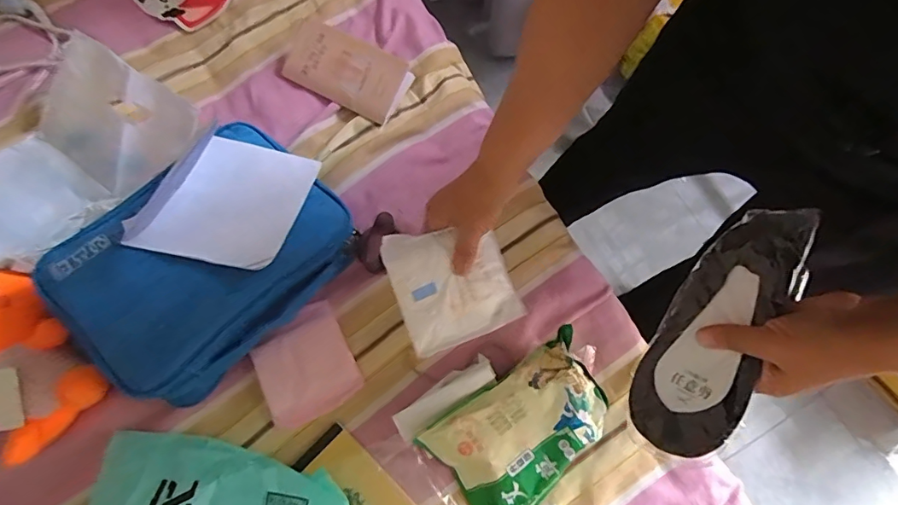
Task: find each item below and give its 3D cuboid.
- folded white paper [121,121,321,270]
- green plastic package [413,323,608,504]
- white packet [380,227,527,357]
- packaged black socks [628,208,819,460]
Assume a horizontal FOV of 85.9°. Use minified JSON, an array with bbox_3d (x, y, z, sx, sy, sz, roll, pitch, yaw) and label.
[{"bbox_3d":[-0.220,-0.057,0.486,0.132,0.019,0.142,20,58,-11],"label":"folded white paper"},{"bbox_3d":[0.082,0.191,0.510,0.184,0.025,0.132,-34,94,-2],"label":"green plastic package"},{"bbox_3d":[0.007,0.030,0.502,0.130,0.014,0.124,-21,96,-27],"label":"white packet"},{"bbox_3d":[0.221,0.060,0.399,0.081,0.010,0.216,24,86,44],"label":"packaged black socks"}]

